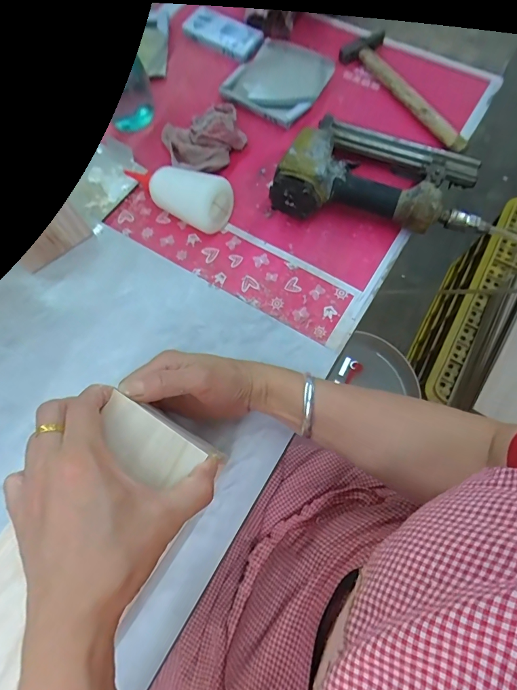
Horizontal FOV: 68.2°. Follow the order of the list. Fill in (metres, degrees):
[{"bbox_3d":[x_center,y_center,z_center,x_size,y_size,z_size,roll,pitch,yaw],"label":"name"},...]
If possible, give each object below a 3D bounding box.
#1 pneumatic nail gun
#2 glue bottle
[{"bbox_3d":[0.151,-0.214,0.474,0.251,0.063,0.144,10,71,6],"label":"pneumatic nail gun"},{"bbox_3d":[-0.106,-0.197,0.479,0.156,0.060,0.065,30,73,12],"label":"glue bottle"}]

